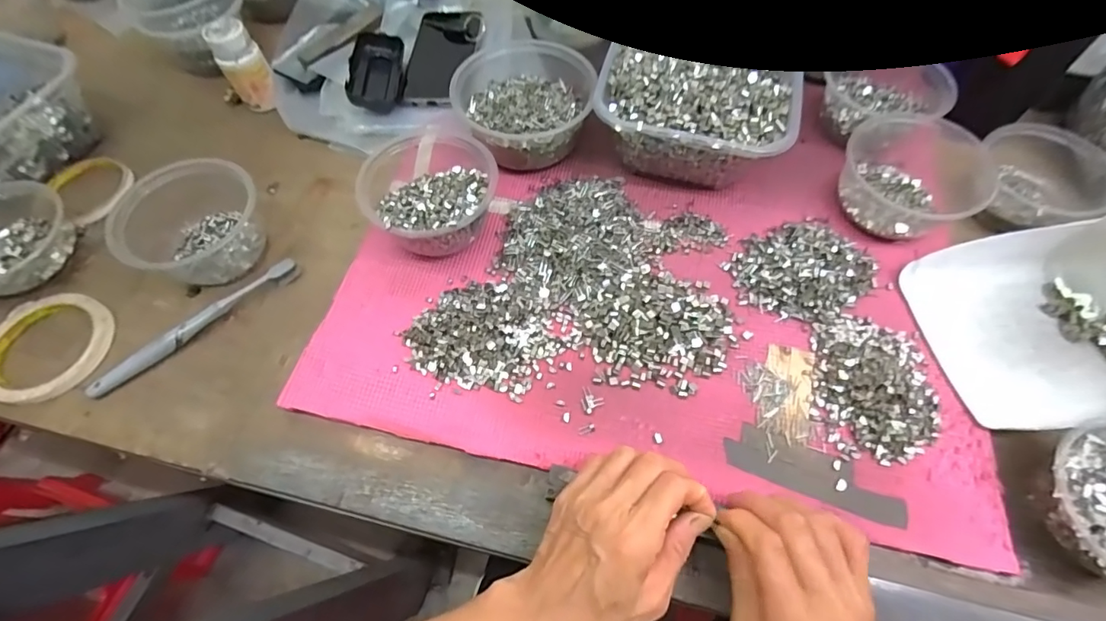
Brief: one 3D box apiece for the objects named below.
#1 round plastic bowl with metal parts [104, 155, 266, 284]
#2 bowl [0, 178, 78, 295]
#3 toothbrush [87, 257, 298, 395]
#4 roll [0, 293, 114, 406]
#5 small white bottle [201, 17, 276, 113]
[{"bbox_3d":[-0.316,-0.076,0.433,0.101,0.064,0.116,31,69,16],"label":"round plastic bowl with metal parts"},{"bbox_3d":[-0.507,-0.065,0.442,0.121,0.035,0.117,-1,63,2],"label":"bowl"},{"bbox_3d":[-0.304,0.010,0.415,0.179,0.017,0.020,-39,68,-16],"label":"toothbrush"},{"bbox_3d":[-0.429,0.024,0.408,0.106,0.013,0.092,40,71,19],"label":"roll"},{"bbox_3d":[-0.330,-0.262,0.519,0.041,0.073,0.043,39,71,19],"label":"small white bottle"}]

